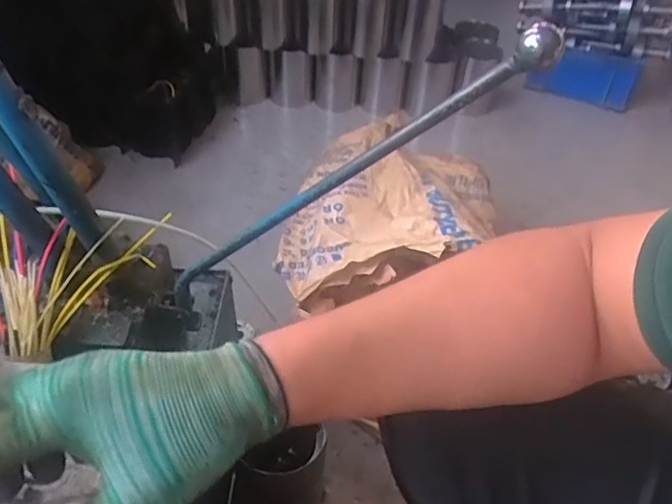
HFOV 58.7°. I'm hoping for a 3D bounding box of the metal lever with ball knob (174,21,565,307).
[{"bbox_3d":[-0.017,-0.050,0.501,0.031,0.439,0.033,43,40,-22],"label":"metal lever with ball knob"}]

